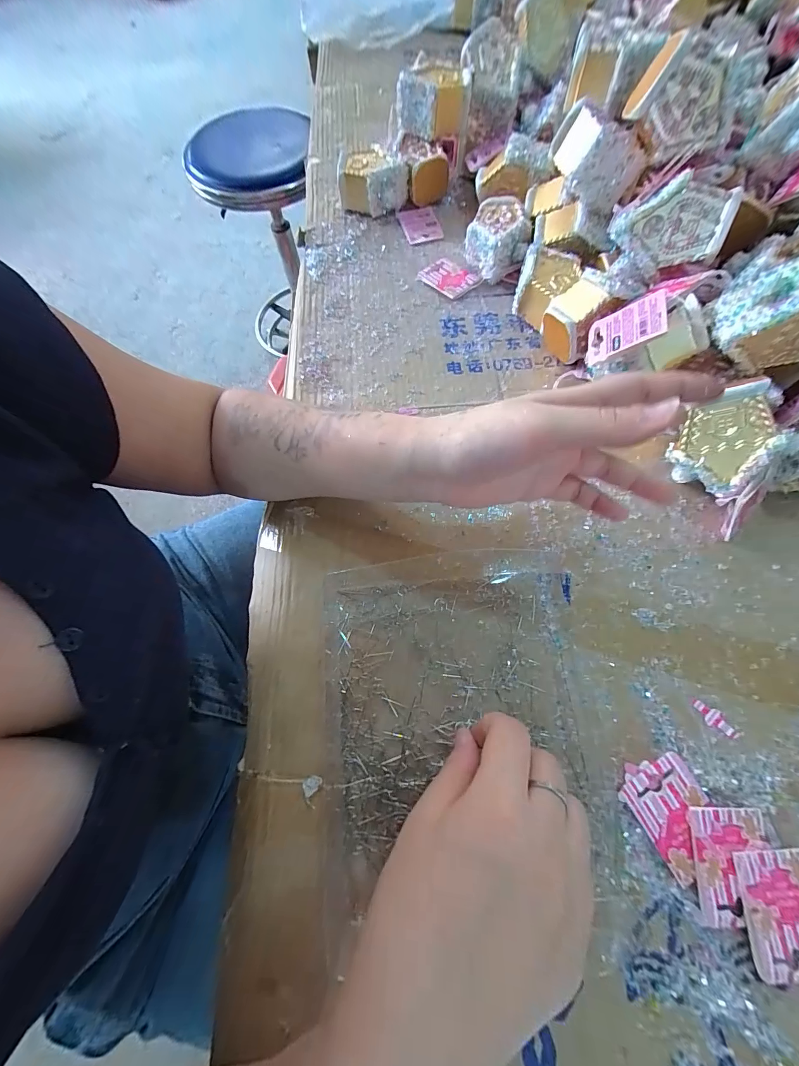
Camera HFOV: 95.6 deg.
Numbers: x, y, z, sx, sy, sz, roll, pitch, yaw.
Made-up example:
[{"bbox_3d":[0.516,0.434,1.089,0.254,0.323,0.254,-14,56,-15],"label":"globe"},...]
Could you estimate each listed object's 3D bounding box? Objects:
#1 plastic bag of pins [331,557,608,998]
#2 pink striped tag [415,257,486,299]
[{"bbox_3d":[0.038,0.126,0.257,0.182,0.009,0.229,-3,67,0],"label":"plastic bag of pins"},{"bbox_3d":[0.060,-0.304,0.432,0.047,0.008,0.067,-40,72,-14],"label":"pink striped tag"}]

